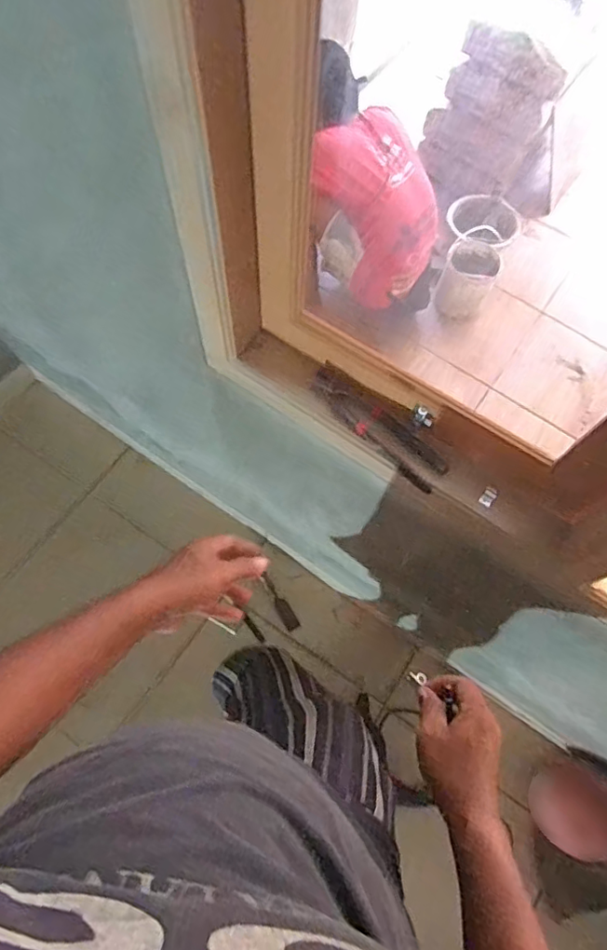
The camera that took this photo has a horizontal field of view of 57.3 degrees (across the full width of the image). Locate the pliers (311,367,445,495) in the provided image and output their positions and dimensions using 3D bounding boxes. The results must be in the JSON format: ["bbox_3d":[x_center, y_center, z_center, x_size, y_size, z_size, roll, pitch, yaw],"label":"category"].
[{"bbox_3d":[0.097,-0.065,0.748,0.215,0.020,0.050,41,109,10],"label":"pliers"}]

